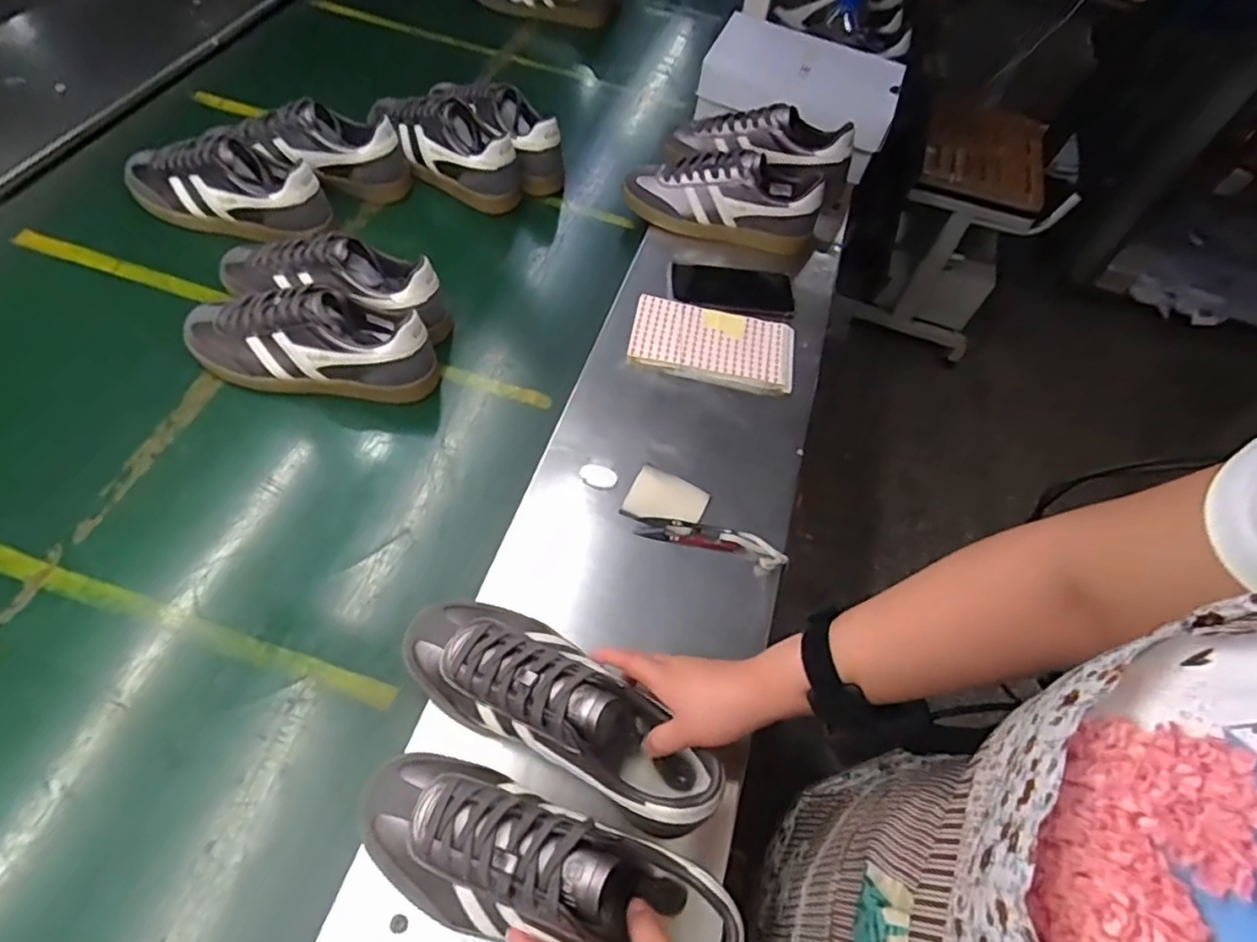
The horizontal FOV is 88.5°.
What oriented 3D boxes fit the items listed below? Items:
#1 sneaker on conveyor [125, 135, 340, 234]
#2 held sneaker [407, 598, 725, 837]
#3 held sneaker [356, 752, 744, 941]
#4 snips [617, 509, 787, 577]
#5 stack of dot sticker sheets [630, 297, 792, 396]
[{"bbox_3d":[-0.508,-0.363,0.807,0.264,0.089,0.081,13,57,4],"label":"sneaker on conveyor"},{"bbox_3d":[-0.053,0.175,0.493,0.259,0.079,0.092,26,59,17],"label":"held sneaker"},{"bbox_3d":[-0.059,0.267,0.436,0.259,0.083,0.091,12,56,12],"label":"held sneaker"},{"bbox_3d":[0.076,0.066,0.638,0.160,0.009,0.030,16,57,6],"label":"snips"},{"bbox_3d":[0.102,-0.156,0.778,0.195,0.024,0.102,11,57,3],"label":"stack of dot sticker sheets"}]

